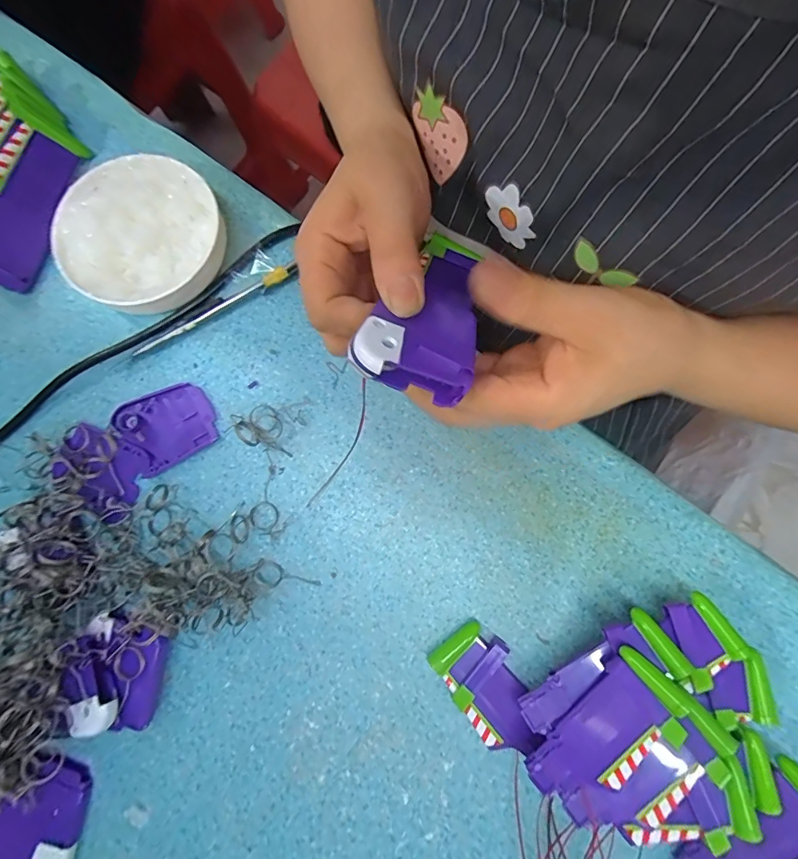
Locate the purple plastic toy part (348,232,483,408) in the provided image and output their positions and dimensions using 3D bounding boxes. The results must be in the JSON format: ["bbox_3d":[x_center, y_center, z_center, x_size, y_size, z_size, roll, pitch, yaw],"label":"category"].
[{"bbox_3d":[0.018,-0.057,0.222,0.049,0.019,0.115,21,48,4],"label":"purple plastic toy part"}]

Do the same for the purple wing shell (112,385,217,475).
[{"bbox_3d":[-0.153,-0.002,0.297,0.059,0.010,0.050,-28,81,-4],"label":"purple wing shell"}]

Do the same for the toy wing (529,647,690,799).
[{"bbox_3d":[0.108,0.161,0.239,0.088,0.013,0.041,-46,68,8],"label":"toy wing"}]

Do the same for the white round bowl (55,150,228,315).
[{"bbox_3d":[-0.173,-0.131,0.306,0.098,0.031,0.103,36,82,6],"label":"white round bowl"}]

